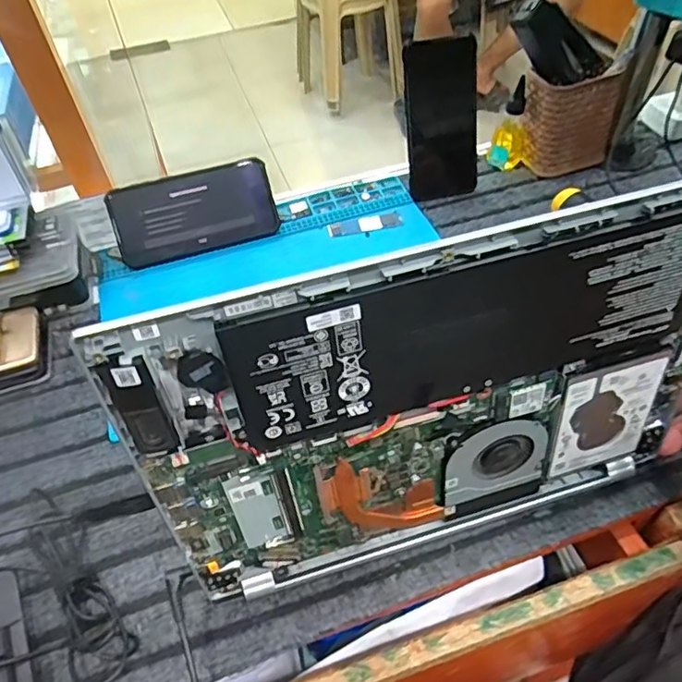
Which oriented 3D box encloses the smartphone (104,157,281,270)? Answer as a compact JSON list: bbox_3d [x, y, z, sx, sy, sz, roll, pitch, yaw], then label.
[{"bbox_3d":[-0.149,-0.131,0.589,0.161,0.082,0.007,-17,11,-8],"label":"smartphone"}]

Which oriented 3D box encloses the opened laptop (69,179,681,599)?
[{"bbox_3d":[0.056,0.041,0.321,0.317,0.222,0.014,-15,42,-7],"label":"opened laptop"}]

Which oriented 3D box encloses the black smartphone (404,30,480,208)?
[{"bbox_3d":[0.107,-0.228,0.601,0.078,0.156,0.014,-8,26,-1],"label":"black smartphone"}]

